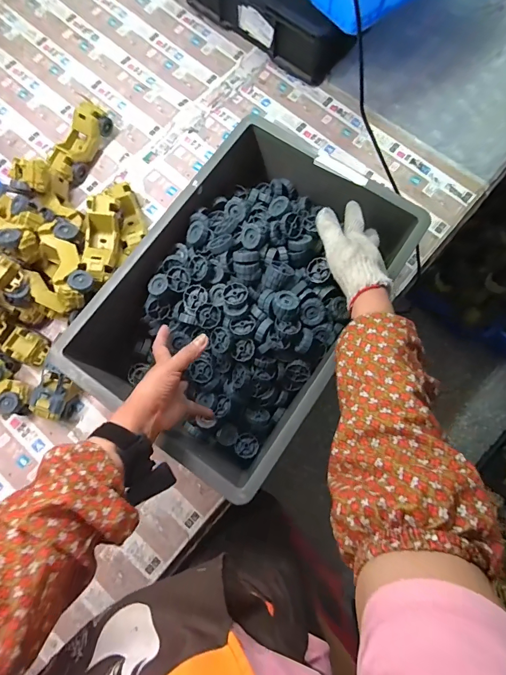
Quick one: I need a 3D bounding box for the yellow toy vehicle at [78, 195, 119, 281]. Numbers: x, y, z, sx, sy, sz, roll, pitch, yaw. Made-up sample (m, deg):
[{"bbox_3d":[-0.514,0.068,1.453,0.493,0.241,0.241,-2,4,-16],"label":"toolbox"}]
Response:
[{"bbox_3d":[-0.277,-0.182,0.642,0.063,0.049,0.169,-1,78,-1],"label":"yellow toy vehicle"}]

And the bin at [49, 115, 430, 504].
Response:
[{"bbox_3d":[-0.013,-0.061,0.597,0.358,0.144,0.500,35,79,9],"label":"bin"}]

